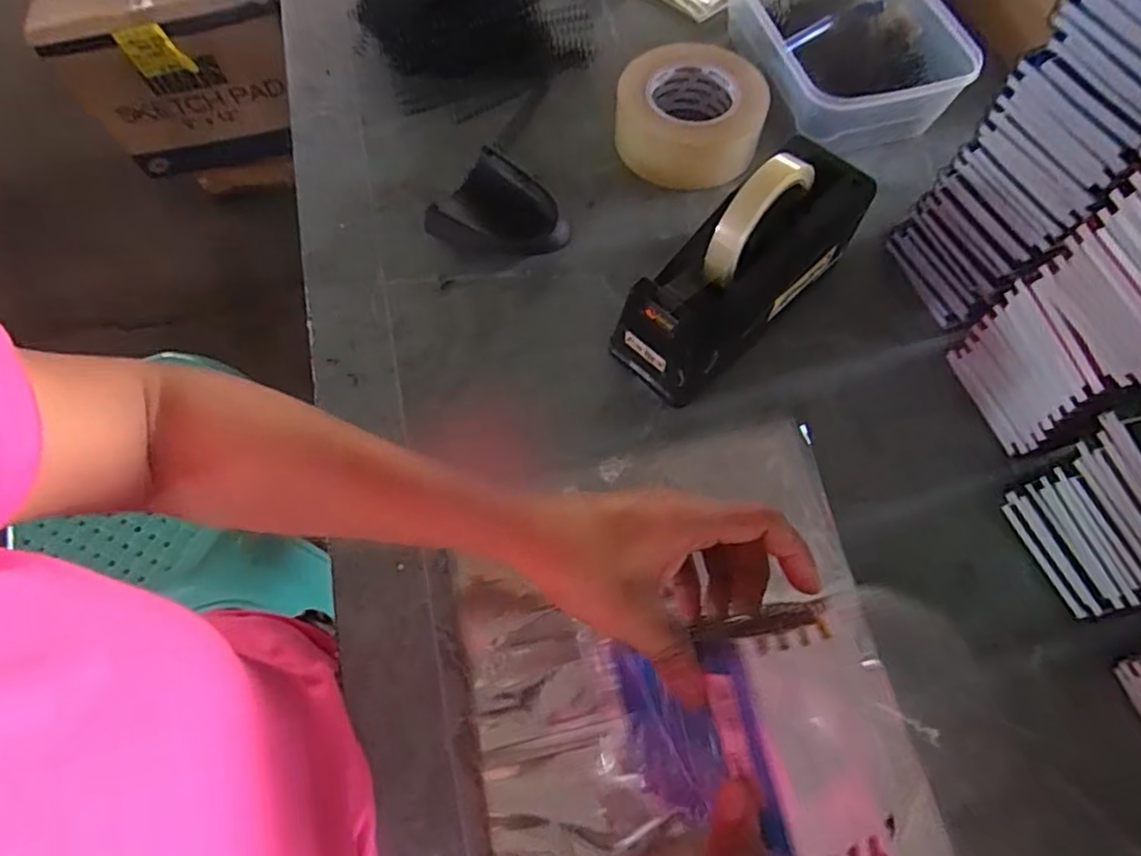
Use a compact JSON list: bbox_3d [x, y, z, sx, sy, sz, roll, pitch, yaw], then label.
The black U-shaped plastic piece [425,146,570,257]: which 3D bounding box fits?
[{"bbox_3d":[-0.054,-0.183,0.539,0.110,0.032,0.083,20,68,10],"label":"black U-shaped plastic piece"}]

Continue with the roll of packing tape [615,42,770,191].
[{"bbox_3d":[0.109,-0.293,0.585,0.127,0.063,0.121,0,66,1],"label":"roll of packing tape"}]

